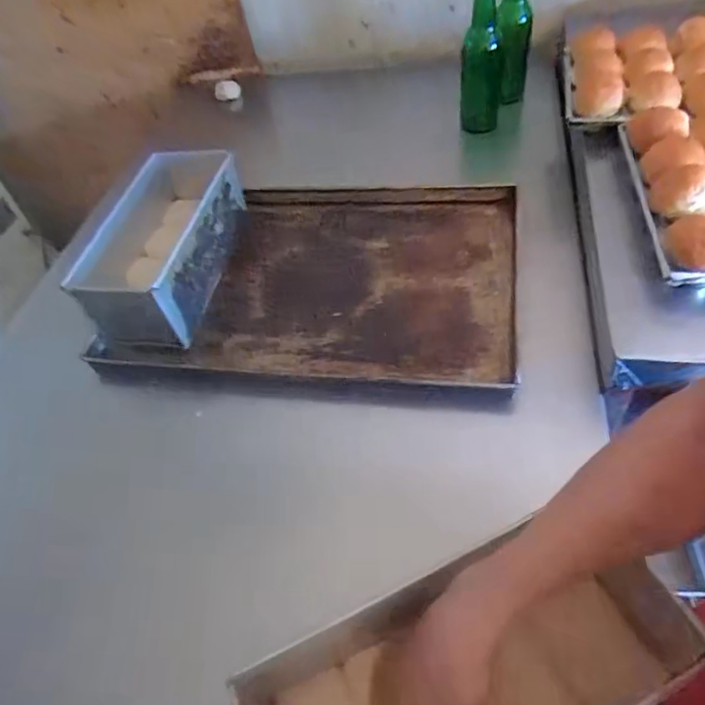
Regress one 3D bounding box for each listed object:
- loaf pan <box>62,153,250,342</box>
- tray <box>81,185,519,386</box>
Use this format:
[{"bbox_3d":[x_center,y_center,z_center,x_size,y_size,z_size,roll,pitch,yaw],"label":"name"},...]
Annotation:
[{"bbox_3d":[-0.292,-0.182,0.889,0.180,0.118,0.356,2,51,11],"label":"loaf pan"},{"bbox_3d":[-0.038,-0.126,0.871,0.568,0.029,0.418,4,51,10],"label":"tray"}]

